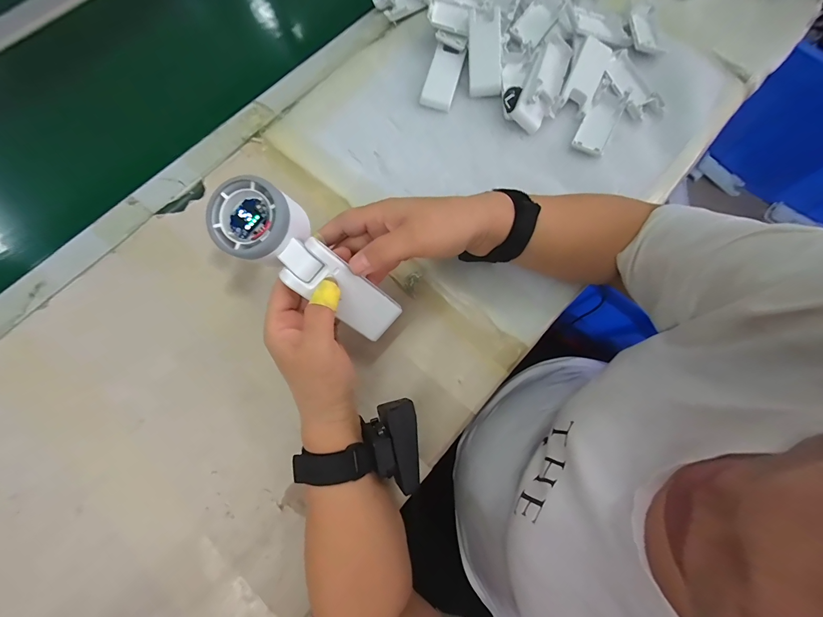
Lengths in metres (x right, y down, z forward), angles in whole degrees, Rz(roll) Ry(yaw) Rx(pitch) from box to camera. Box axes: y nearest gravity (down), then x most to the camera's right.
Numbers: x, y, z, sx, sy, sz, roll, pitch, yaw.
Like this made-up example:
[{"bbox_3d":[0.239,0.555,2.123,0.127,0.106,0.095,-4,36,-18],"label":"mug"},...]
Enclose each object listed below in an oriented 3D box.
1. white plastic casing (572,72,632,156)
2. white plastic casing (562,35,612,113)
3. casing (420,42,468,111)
[{"bbox_3d":[0.236,-0.239,0.423,0.039,0.009,0.113,25,75,6],"label":"white plastic casing"},{"bbox_3d":[0.219,-0.292,0.430,0.037,0.020,0.094,24,75,5],"label":"white plastic casing"},{"bbox_3d":[0.040,-0.289,0.436,0.038,0.017,0.084,17,75,3],"label":"casing"}]

